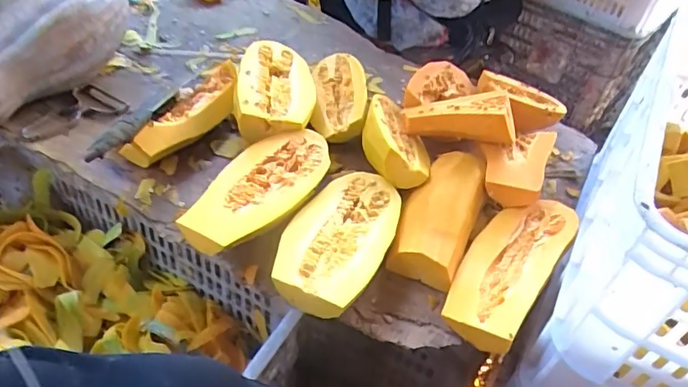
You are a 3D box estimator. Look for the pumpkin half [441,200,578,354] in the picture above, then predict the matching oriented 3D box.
[{"bbox_3d":[0.199,0.078,0.632,0.092,0.039,0.241,31,50,22],"label":"pumpkin half"}]

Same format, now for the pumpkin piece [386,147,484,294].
[{"bbox_3d":[0.132,0.014,0.695,0.093,0.052,0.231,22,48,15],"label":"pumpkin piece"}]

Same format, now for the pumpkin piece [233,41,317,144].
[{"bbox_3d":[-0.107,-0.164,0.814,0.121,0.054,0.217,-1,46,-7],"label":"pumpkin piece"}]

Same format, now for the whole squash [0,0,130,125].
[{"bbox_3d":[-0.437,-0.214,0.775,0.120,0.113,0.297,33,67,24],"label":"whole squash"}]

